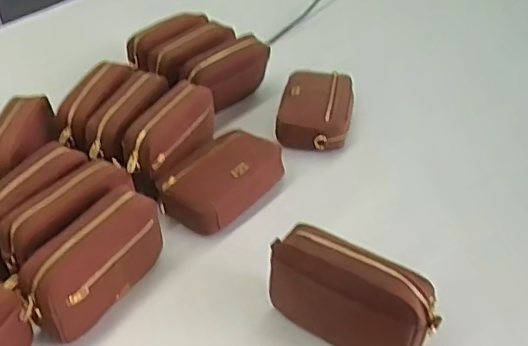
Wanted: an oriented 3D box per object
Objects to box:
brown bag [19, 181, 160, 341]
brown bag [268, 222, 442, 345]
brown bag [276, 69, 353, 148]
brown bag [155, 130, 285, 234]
[{"bbox_3d":[-0.213,0.113,0.706,0.064,0.115,0.192,21,45,24],"label":"brown bag"},{"bbox_3d":[0.102,0.152,0.676,0.202,0.133,0.061,24,46,26],"label":"brown bag"},{"bbox_3d":[0.094,-0.116,1.024,0.126,0.066,0.172,7,41,9],"label":"brown bag"},{"bbox_3d":[-0.070,0.006,0.873,0.126,0.067,0.179,29,48,30],"label":"brown bag"}]

